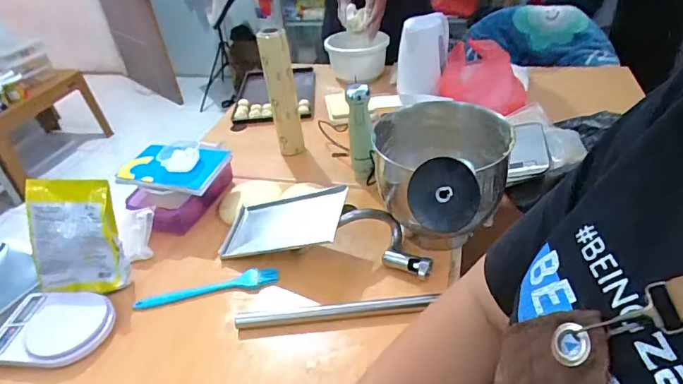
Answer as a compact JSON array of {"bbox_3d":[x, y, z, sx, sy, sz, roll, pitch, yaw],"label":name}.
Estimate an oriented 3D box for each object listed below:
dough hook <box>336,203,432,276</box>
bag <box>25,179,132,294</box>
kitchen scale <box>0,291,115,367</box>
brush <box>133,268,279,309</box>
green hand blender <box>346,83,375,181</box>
[{"bbox_3d":[0.085,0.086,0.787,0.160,0.089,0.070,15,41,26],"label":"dough hook"},{"bbox_3d":[-0.471,0.079,0.791,0.162,0.202,0.032,-3,14,0],"label":"bag"},{"bbox_3d":[-0.482,0.224,0.743,0.199,0.038,0.139,3,37,12],"label":"kitchen scale"},{"bbox_3d":[-0.235,0.168,0.794,0.246,0.021,0.036,-10,36,-6],"label":"brush"},{"bbox_3d":[0.042,-0.120,0.955,0.053,0.209,0.070,-5,36,1],"label":"green hand blender"}]

